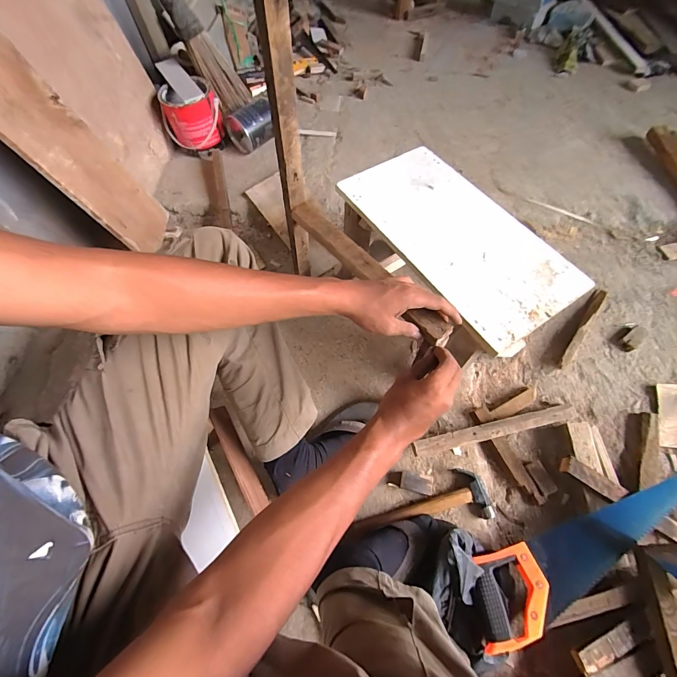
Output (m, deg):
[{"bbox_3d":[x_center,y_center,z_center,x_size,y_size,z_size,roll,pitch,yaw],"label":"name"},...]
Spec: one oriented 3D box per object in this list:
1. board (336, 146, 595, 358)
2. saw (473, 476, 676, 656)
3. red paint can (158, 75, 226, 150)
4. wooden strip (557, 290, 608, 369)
[{"bbox_3d":[0.205,-0.184,0.595,0.223,0.027,0.417,-30,65,-13],"label":"board"},{"bbox_3d":[0.405,0.344,0.553,0.414,0.025,0.108,-22,65,-7],"label":"saw"},{"bbox_3d":[-0.433,-0.660,1.019,0.164,0.122,0.131,-20,64,-9],"label":"red paint can"},{"bbox_3d":[0.545,-0.027,0.760,0.026,0.022,0.236,33,71,18],"label":"wooden strip"}]

